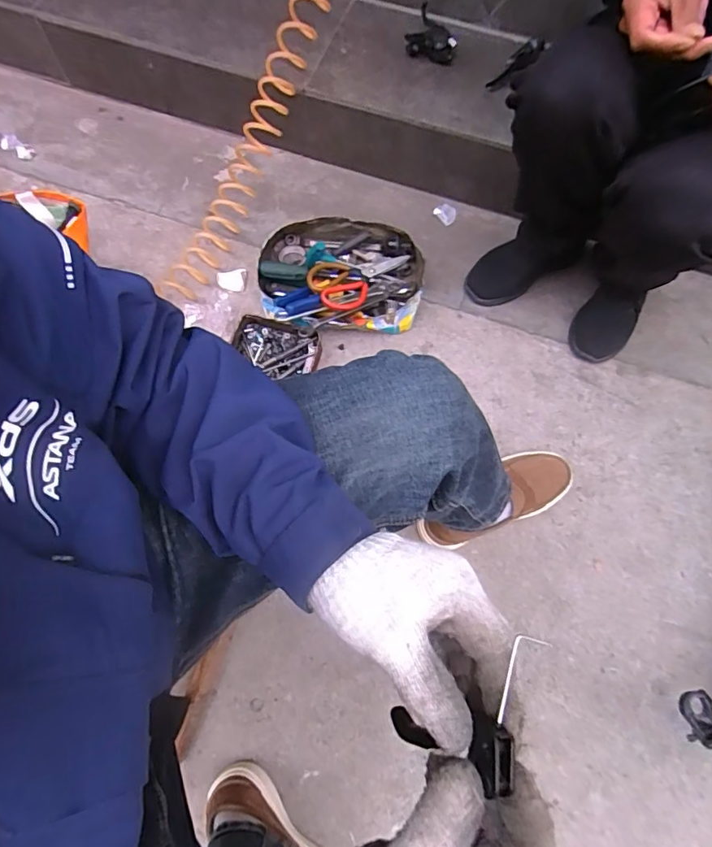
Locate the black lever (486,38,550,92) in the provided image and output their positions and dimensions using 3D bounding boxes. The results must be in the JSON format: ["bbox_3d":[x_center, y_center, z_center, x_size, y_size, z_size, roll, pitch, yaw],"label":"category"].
[{"bbox_3d":[0.297,-0.671,0.909,0.116,0.029,0.032,-34,73,23],"label":"black lever"}]

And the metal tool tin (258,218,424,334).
[{"bbox_3d":[-0.029,-0.278,0.934,0.305,0.075,0.238,7,71,0],"label":"metal tool tin"}]

